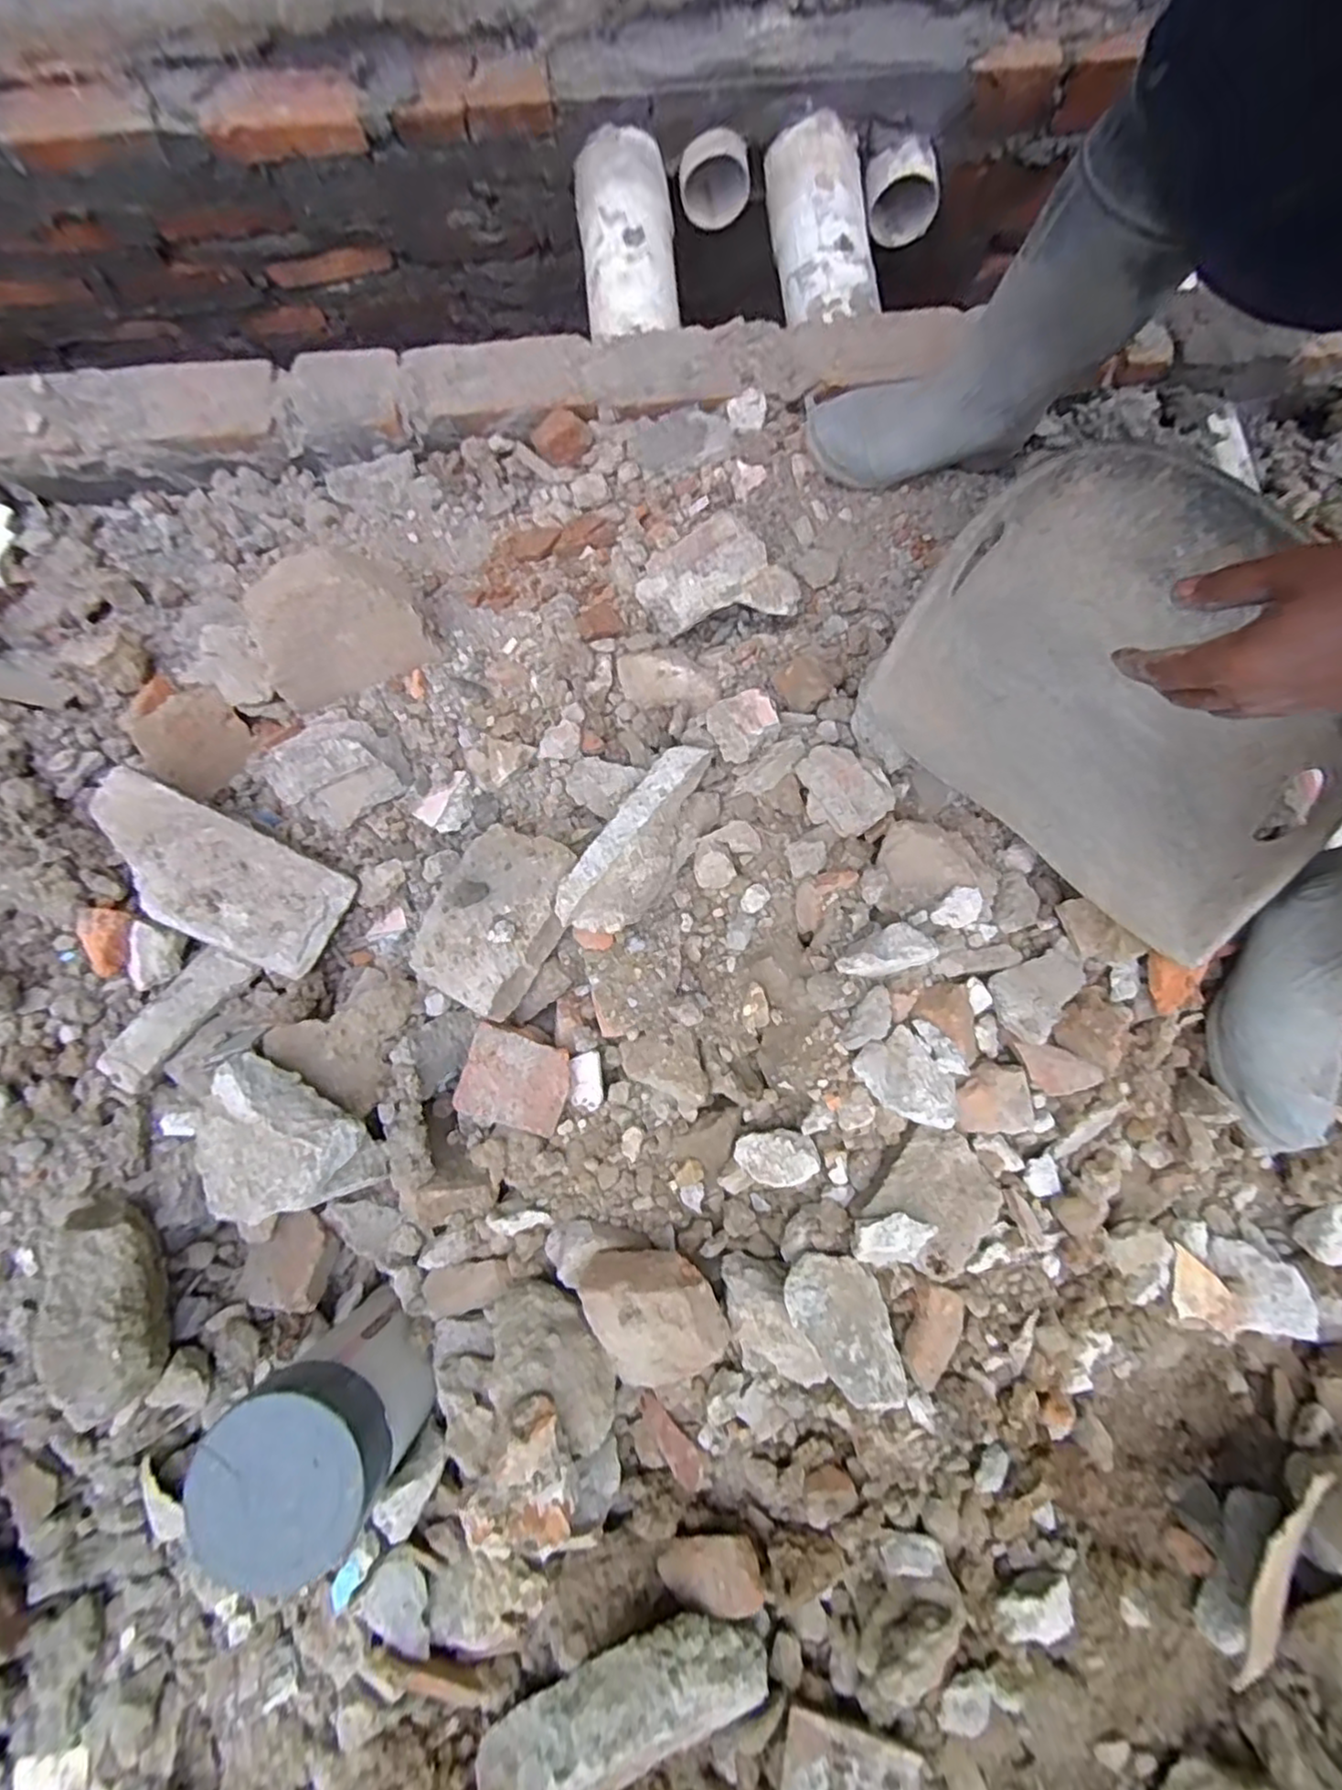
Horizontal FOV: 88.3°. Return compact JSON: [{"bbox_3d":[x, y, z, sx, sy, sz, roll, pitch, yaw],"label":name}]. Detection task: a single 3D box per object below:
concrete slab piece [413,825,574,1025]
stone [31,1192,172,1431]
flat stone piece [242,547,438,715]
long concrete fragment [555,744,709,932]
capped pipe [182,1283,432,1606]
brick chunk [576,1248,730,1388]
[{"bbox_3d":[-0.164,0.018,0.629,0.116,0.048,0.159,25,81,6],"label":"concrete slab piece"},{"bbox_3d":[-0.426,0.308,0.514,0.063,0.077,0.148,-17,80,-3],"label":"stone"},{"bbox_3d":[-0.305,-0.239,0.621,0.145,0.121,0.031,-25,57,-3],"label":"flat stone piece"},{"bbox_3d":[-0.026,-0.046,0.629,0.068,0.054,0.189,36,82,6],"label":"long concrete fragment"},{"bbox_3d":[-0.251,0.398,0.528,0.110,0.176,0.109,-44,83,-7],"label":"capped pipe"},{"bbox_3d":[-0.008,0.331,0.538,0.108,0.049,0.108,-15,108,23],"label":"brick chunk"}]

